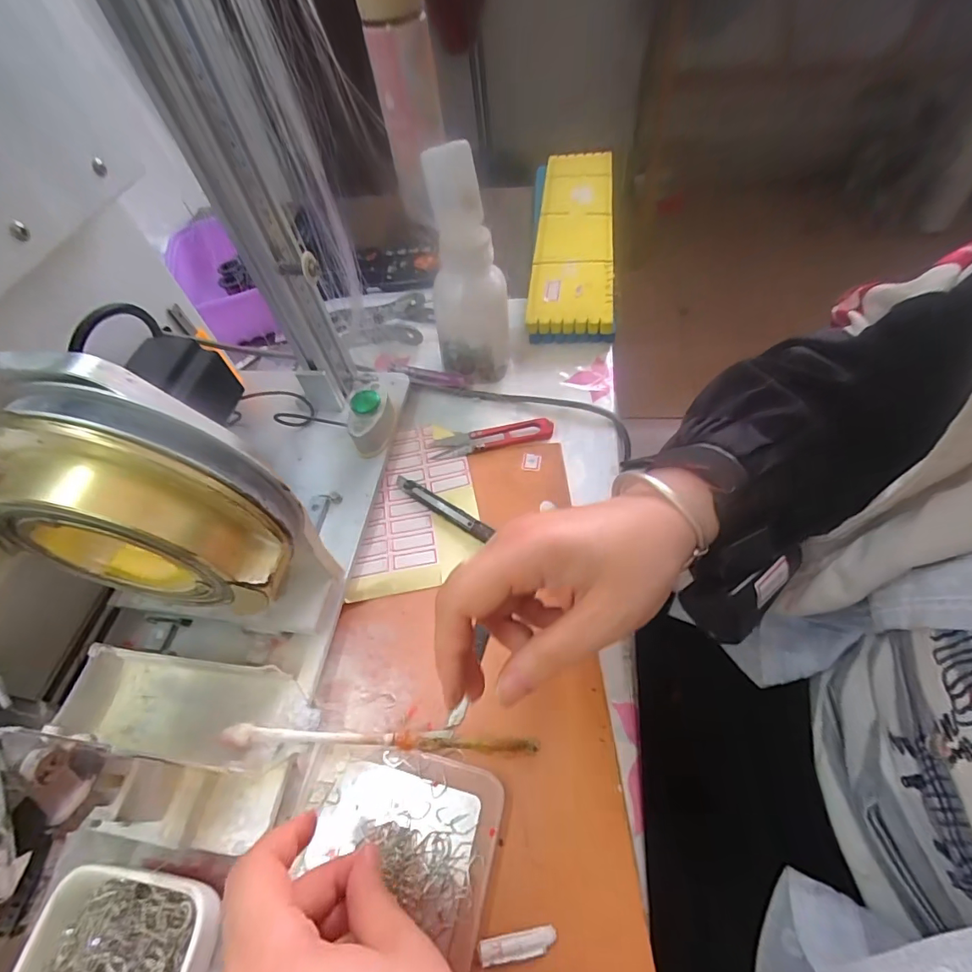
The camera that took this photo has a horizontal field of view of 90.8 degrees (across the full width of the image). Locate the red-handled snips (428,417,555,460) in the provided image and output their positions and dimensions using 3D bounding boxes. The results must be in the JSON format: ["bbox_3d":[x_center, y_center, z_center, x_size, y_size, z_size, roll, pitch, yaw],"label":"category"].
[{"bbox_3d":[0.005,-0.041,0.393,0.097,0.010,0.022,-10,55,0],"label":"red-handled snips"}]

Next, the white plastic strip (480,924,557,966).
[{"bbox_3d":[0.015,0.211,0.220,0.035,0.004,0.010,-12,55,-1],"label":"white plastic strip"}]

